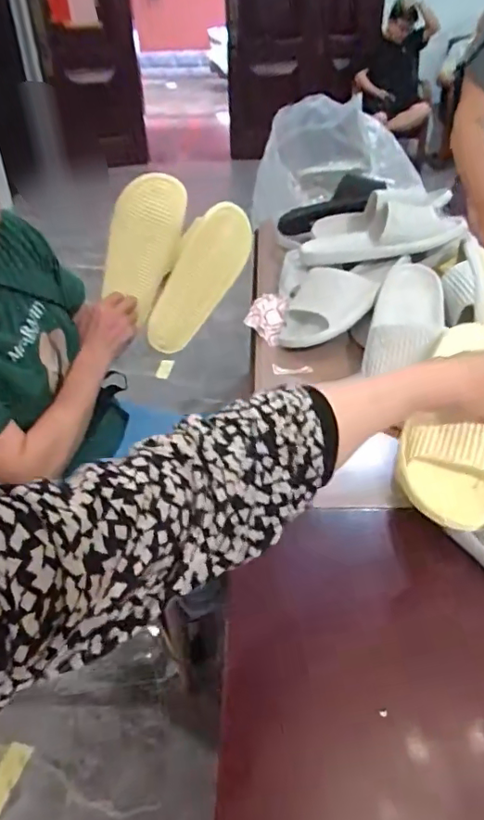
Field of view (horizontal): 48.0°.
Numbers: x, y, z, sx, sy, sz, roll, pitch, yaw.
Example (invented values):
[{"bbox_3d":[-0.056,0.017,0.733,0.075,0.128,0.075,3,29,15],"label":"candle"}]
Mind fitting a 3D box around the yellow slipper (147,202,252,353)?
[{"bbox_3d":[-0.077,-0.212,0.904,0.095,0.264,0.053,17,27,-35],"label":"yellow slipper"}]

